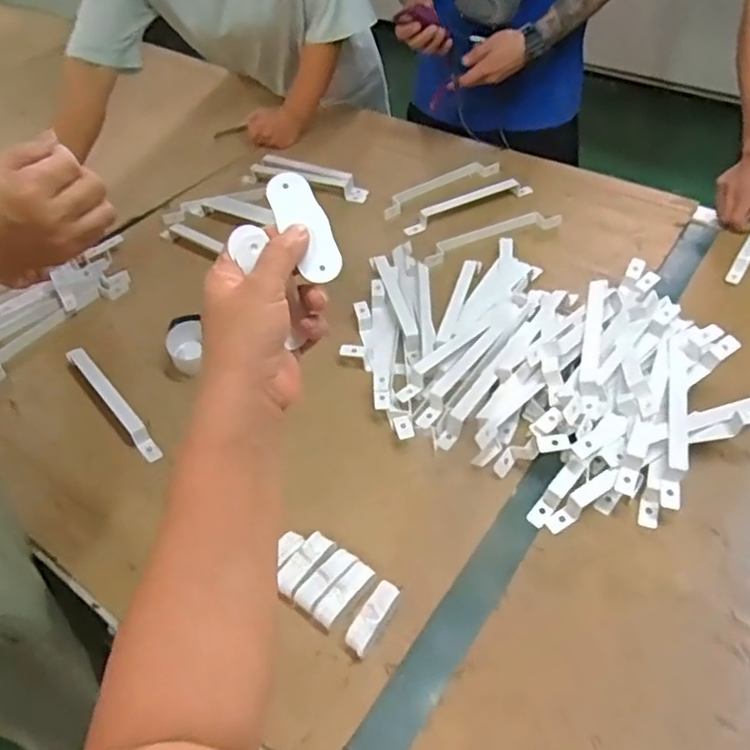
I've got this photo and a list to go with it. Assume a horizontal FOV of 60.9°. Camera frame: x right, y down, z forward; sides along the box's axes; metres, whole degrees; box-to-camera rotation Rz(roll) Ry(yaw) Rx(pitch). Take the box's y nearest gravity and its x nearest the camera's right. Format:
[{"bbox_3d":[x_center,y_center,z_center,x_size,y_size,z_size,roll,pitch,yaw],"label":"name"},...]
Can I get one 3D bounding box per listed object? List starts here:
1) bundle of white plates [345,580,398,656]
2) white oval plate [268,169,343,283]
[{"bbox_3d":[-0.002,0.253,0.665,0.023,0.028,0.076,23,53,22],"label":"bundle of white plates"},{"bbox_3d":[-0.043,-0.091,0.392,0.028,0.004,0.072,-26,82,-8],"label":"white oval plate"}]

